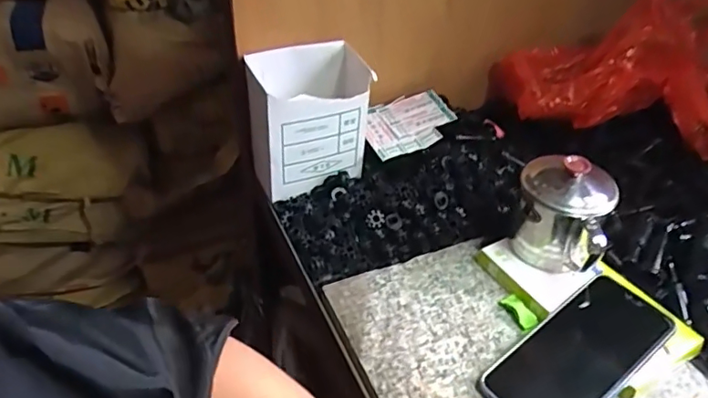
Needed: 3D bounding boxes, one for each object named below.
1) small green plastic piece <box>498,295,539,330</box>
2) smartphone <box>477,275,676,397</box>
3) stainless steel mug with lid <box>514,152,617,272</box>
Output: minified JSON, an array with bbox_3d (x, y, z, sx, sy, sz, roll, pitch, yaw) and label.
[{"bbox_3d":[0.149,0.102,0.476,0.017,0.007,0.037,-17,43,-21],"label":"small green plastic piece"},{"bbox_3d":[0.181,0.126,0.424,0.159,0.011,0.074,-31,42,-20],"label":"smartphone"},{"bbox_3d":[0.188,0.015,0.481,0.081,0.092,0.080,17,42,17],"label":"stainless steel mug with lid"}]

